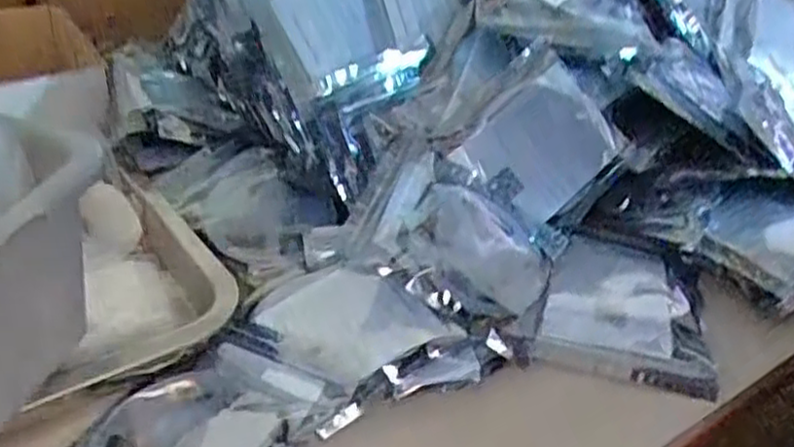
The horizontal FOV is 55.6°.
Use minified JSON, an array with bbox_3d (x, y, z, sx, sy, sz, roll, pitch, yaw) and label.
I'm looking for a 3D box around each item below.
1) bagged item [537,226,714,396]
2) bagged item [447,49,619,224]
[{"bbox_3d":[0.160,0.057,0.533,0.113,0.021,0.129,11,36,8],"label":"bagged item"},{"bbox_3d":[0.109,-0.058,0.574,0.126,0.006,0.092,-46,101,-19],"label":"bagged item"}]

